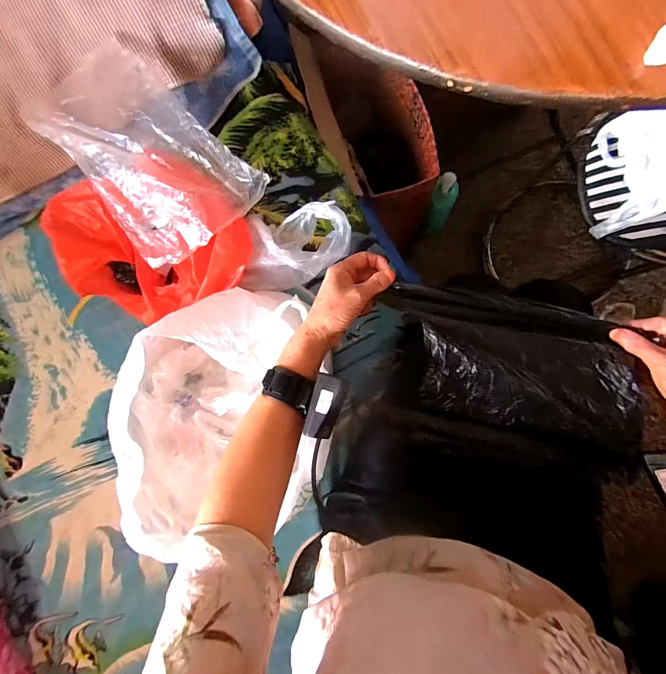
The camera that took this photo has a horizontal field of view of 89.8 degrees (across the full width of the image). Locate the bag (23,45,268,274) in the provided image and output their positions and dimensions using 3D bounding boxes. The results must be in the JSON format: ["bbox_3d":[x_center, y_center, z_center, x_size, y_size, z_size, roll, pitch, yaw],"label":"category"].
[{"bbox_3d":[-0.269,-0.258,0.478,0.204,0.069,0.302,-43,83,6],"label":"bag"}]

